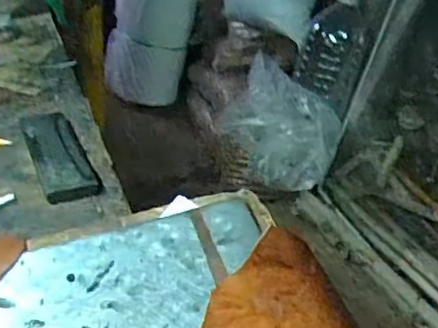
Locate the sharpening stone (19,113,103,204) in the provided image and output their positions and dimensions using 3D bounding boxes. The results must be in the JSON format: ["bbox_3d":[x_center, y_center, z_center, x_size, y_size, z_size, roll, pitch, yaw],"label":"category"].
[{"bbox_3d":[-0.171,-0.011,0.623,0.056,0.017,0.147,-12,42,-24],"label":"sharpening stone"}]

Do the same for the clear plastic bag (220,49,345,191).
[{"bbox_3d":[0.182,-0.142,1.841,0.329,0.239,0.417,-2,39,-12],"label":"clear plastic bag"}]

